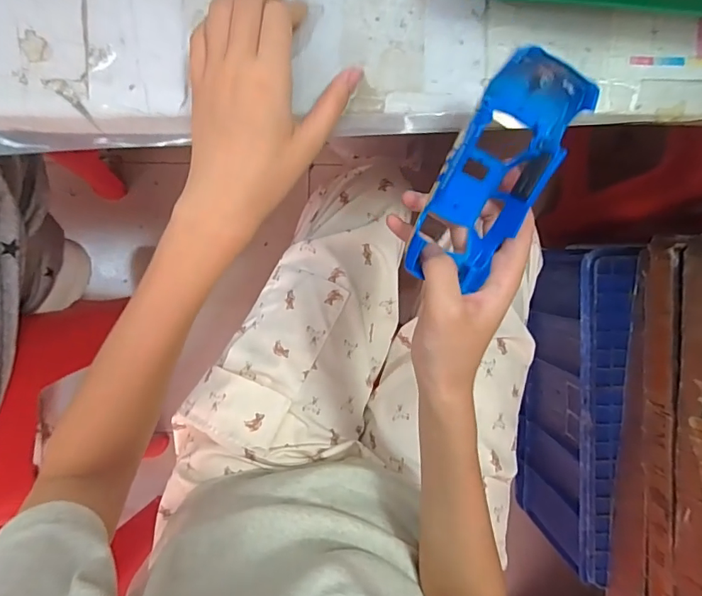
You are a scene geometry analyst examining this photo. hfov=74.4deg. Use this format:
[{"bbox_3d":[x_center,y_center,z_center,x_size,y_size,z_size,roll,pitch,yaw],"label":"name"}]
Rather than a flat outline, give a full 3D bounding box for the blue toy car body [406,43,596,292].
[{"bbox_3d":[0.083,-0.071,0.271,0.052,0.039,0.130,22,119,-2],"label":"blue toy car body"}]

